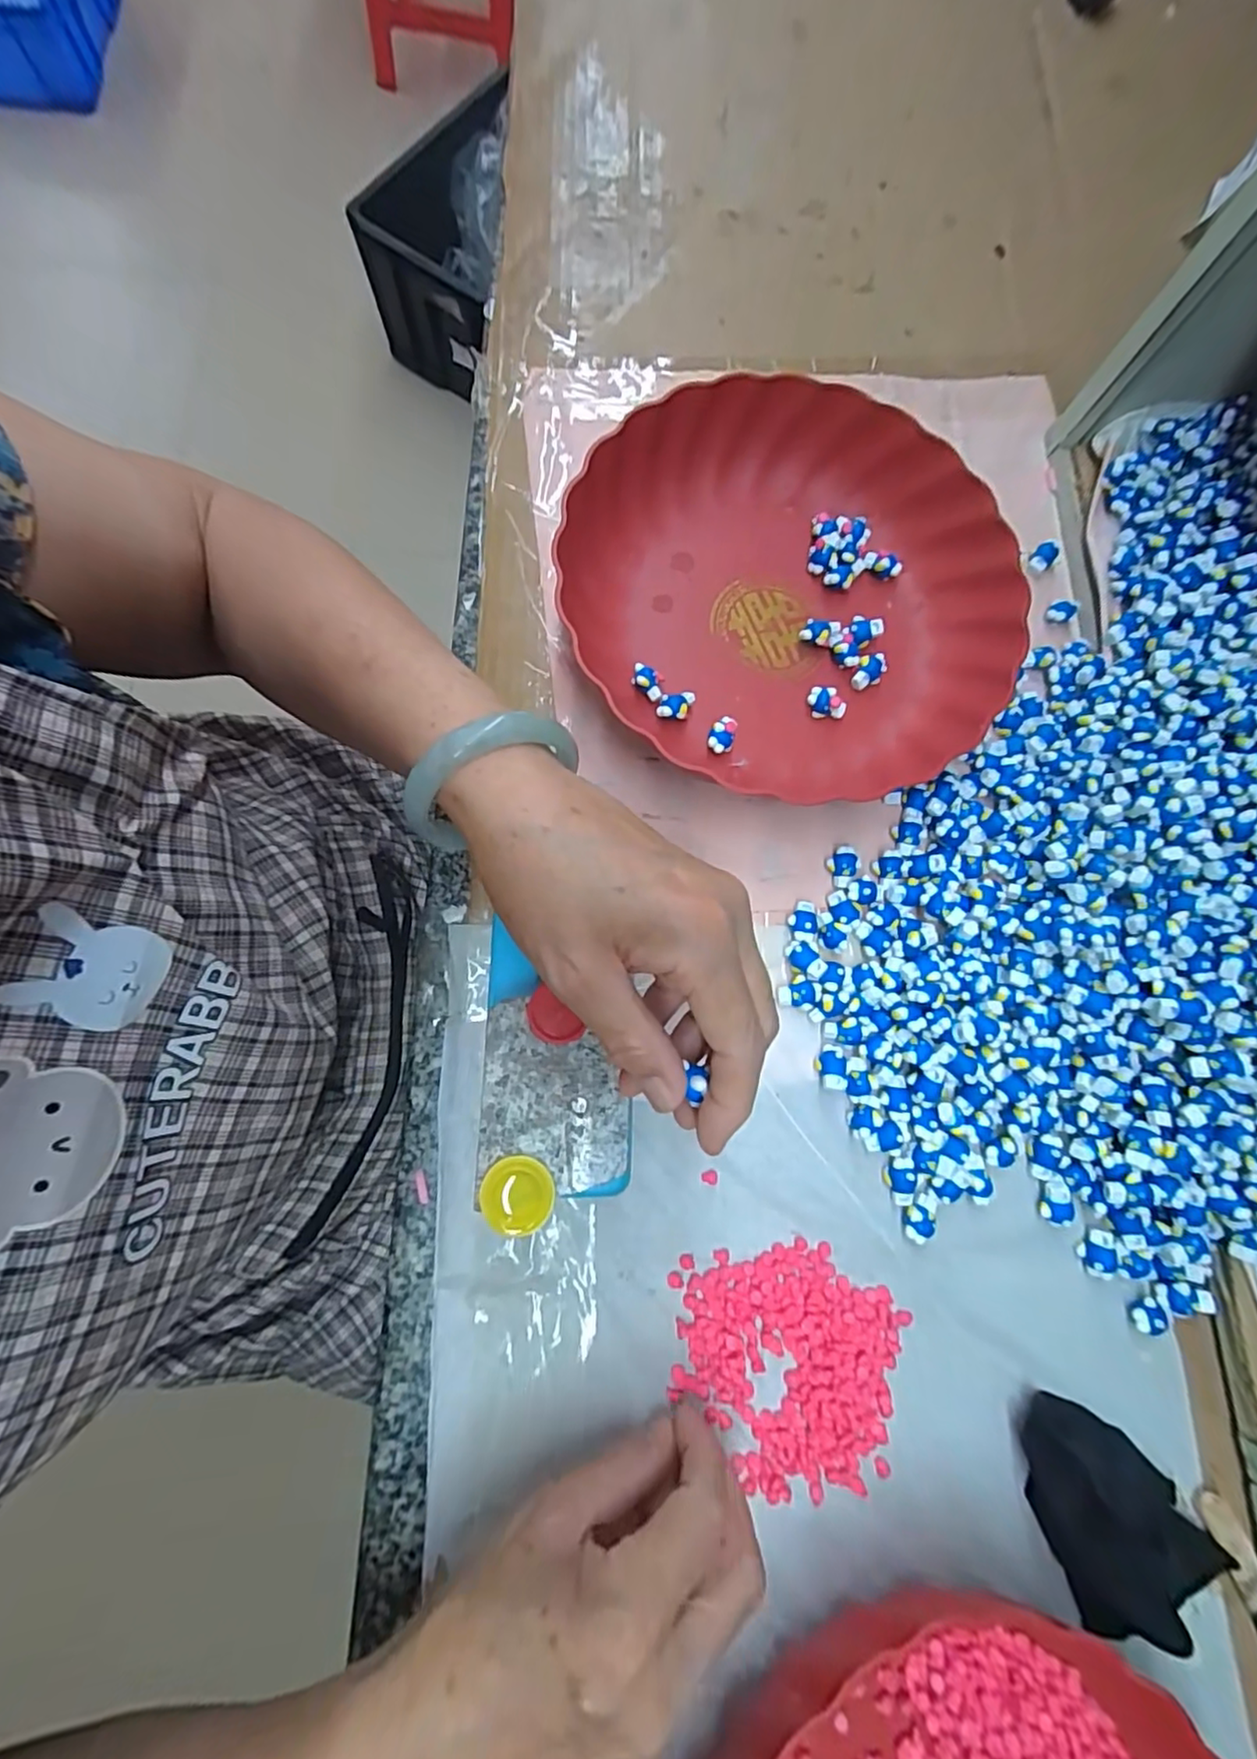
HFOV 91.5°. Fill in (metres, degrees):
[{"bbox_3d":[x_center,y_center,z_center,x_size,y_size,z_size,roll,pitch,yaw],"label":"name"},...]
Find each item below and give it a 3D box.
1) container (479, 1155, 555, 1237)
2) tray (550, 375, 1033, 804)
[{"bbox_3d":[-0.044,0.124,0.240,0.028,0.004,0.028,1,78,-5],"label":"container"},{"bbox_3d":[0.091,-0.167,0.341,0.245,0.045,0.237,17,78,2],"label":"tray"}]

